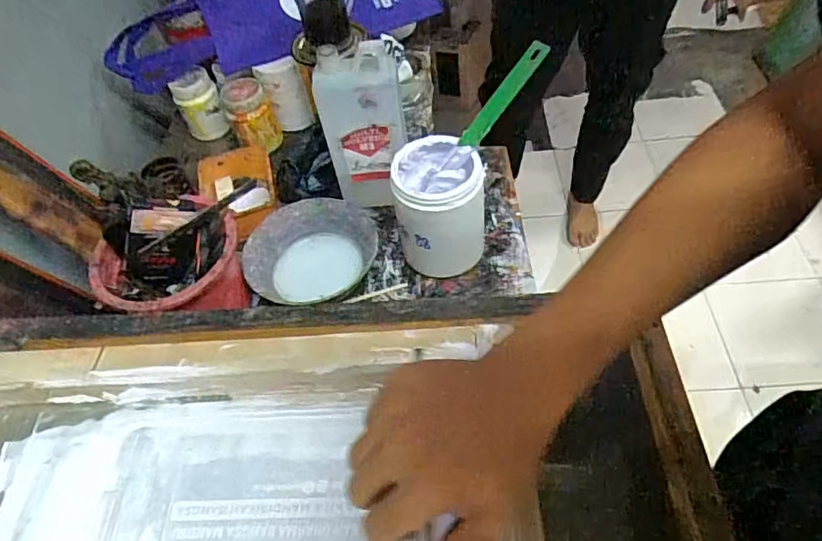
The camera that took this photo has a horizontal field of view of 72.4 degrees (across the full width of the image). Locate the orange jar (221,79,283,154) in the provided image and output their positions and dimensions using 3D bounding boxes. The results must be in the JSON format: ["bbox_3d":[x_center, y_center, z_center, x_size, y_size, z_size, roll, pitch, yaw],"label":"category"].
[{"bbox_3d":[-0.239,-0.232,0.838,0.066,0.085,0.072,-4,52,5],"label":"orange jar"}]

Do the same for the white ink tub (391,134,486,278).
[{"bbox_3d":[0.033,-0.070,0.651,0.094,0.143,0.091,-4,52,5],"label":"white ink tub"}]

